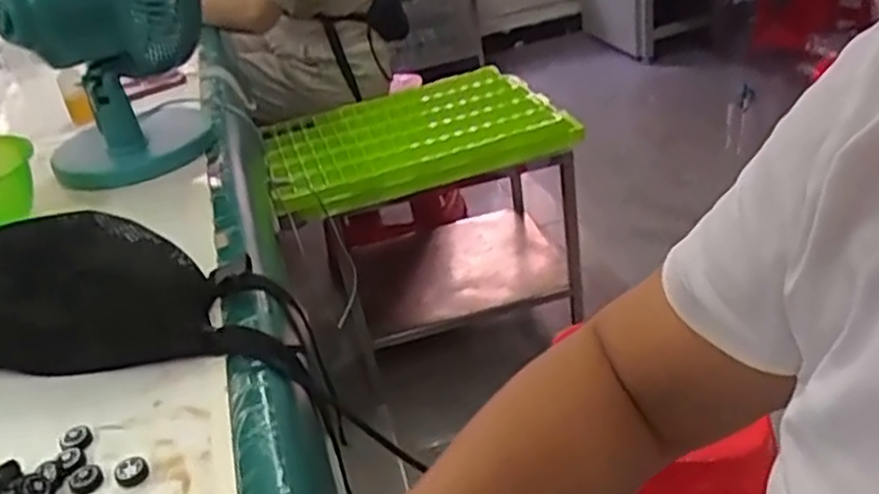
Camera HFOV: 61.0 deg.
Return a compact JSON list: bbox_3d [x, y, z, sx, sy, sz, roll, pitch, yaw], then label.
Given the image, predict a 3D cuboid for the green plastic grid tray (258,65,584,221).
[{"bbox_3d":[-0.078,-0.240,1.602,0.638,0.077,0.479,-19,33,-19],"label":"green plastic grid tray"}]

